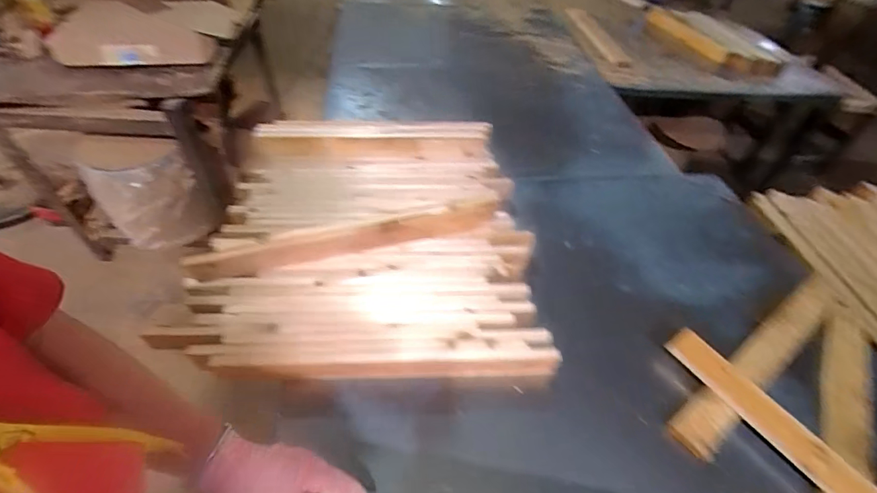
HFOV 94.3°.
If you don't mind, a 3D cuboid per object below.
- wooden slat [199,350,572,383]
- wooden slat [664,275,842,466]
[{"bbox_3d":[-0.071,0.186,0.607,0.502,0.046,0.019,-1,49,-5],"label":"wooden slat"},{"bbox_3d":[0.568,0.180,0.699,0.524,0.020,0.067,-27,55,-25],"label":"wooden slat"}]

